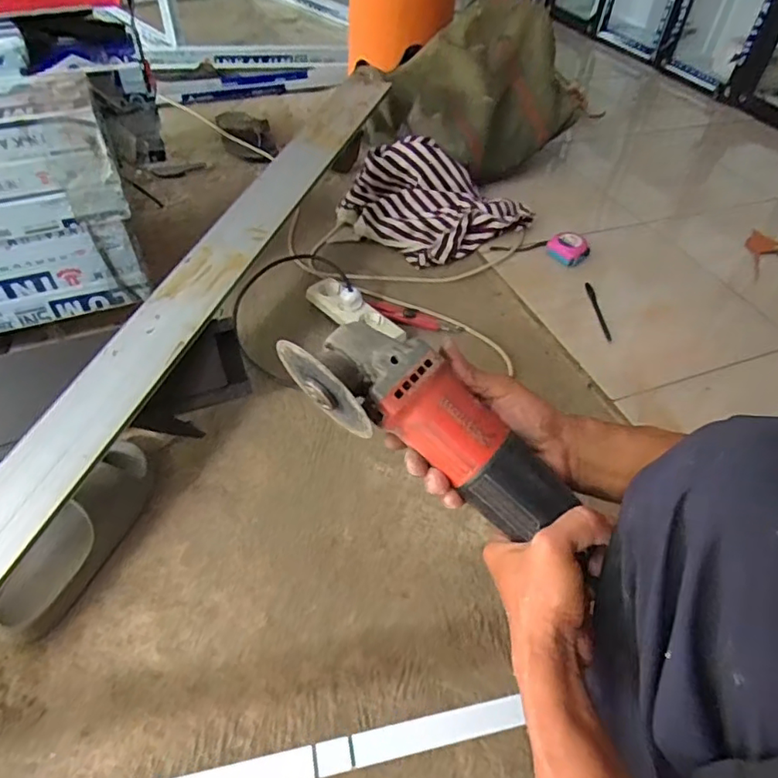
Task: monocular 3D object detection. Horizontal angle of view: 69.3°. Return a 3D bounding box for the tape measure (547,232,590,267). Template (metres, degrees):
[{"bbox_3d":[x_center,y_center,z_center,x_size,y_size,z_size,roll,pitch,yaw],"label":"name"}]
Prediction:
[{"bbox_3d":[0.344,-0.269,1.078,0.074,0.032,0.081,21,50,15],"label":"tape measure"}]

